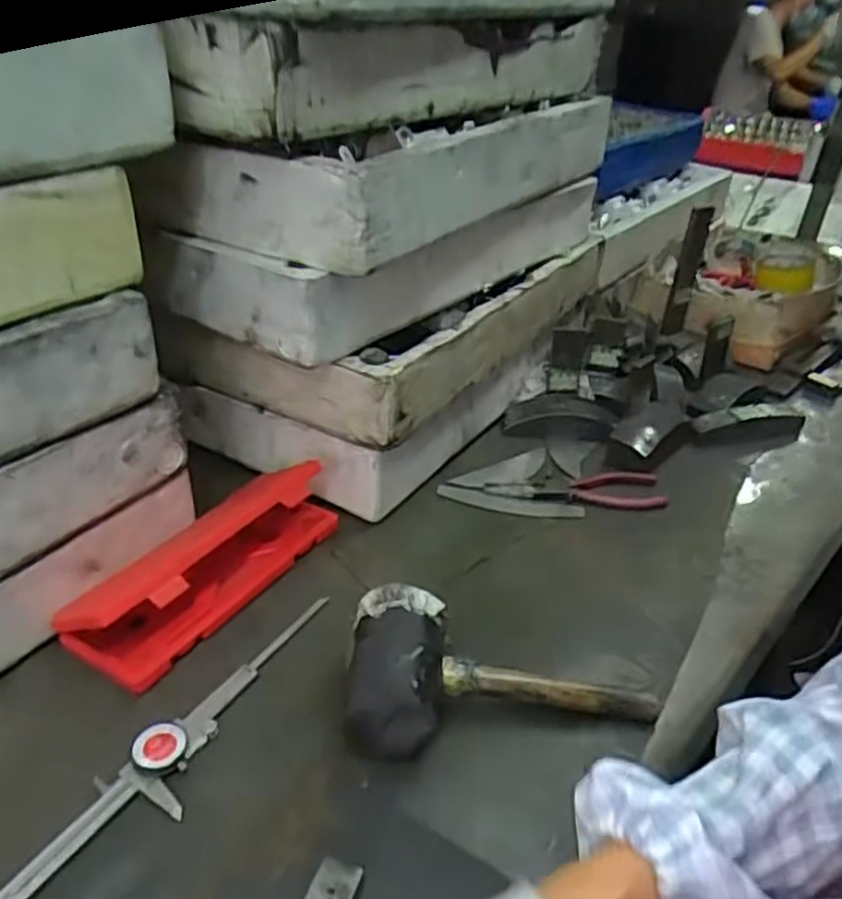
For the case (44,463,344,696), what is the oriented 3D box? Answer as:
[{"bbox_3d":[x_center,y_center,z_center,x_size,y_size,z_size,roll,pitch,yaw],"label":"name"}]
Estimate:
[{"bbox_3d":[-0.185,0.088,0.649,0.096,0.067,0.253,21,36,24],"label":"case"}]

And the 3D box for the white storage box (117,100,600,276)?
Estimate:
[{"bbox_3d":[-0.001,-0.319,0.799,0.234,0.089,0.565,22,37,26],"label":"white storage box"}]

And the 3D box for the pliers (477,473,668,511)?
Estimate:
[{"bbox_3d":[0.170,0.042,0.809,0.196,0.010,0.061,0,33,-6],"label":"pliers"}]

